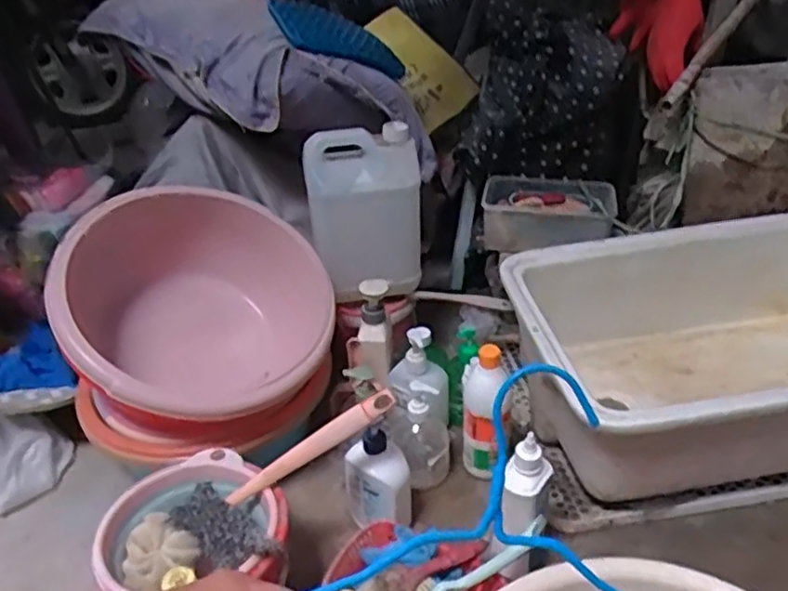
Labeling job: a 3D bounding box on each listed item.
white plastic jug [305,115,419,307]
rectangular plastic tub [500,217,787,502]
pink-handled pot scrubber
[{"bbox_3d":[-0.041,-0.120,1.057,0.170,0.235,0.117,-10,34,-9],"label":"white plastic jug"},{"bbox_3d":[0.491,0.080,0.990,0.587,0.191,0.379,-8,34,-6],"label":"rectangular plastic tub"},{"bbox_3d":[-0.112,0.199,0.769,0.270,0.050,0.100,-35,44,-14],"label":"pink-handled pot scrubber"}]

